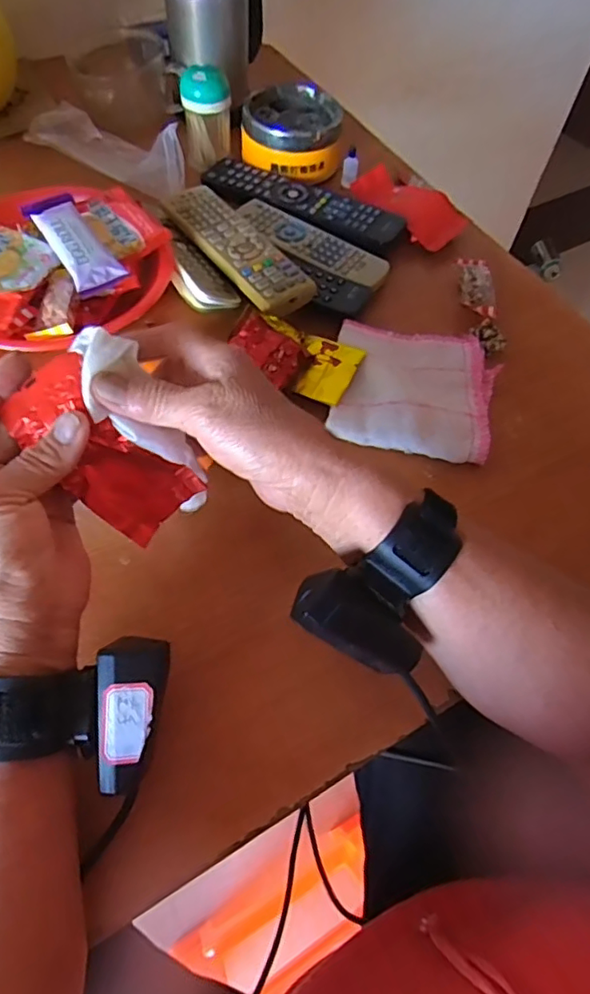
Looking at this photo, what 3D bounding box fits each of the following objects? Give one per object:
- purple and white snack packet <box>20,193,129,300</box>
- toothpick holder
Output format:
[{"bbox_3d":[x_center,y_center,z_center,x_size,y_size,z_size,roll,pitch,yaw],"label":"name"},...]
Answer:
[{"bbox_3d":[-0.174,-0.202,0.446,0.039,0.016,0.102,-30,66,-19],"label":"purple and white snack packet"},{"bbox_3d":[-0.087,-0.383,0.565,0.046,0.069,0.046,-19,63,-14],"label":"toothpick holder"}]

